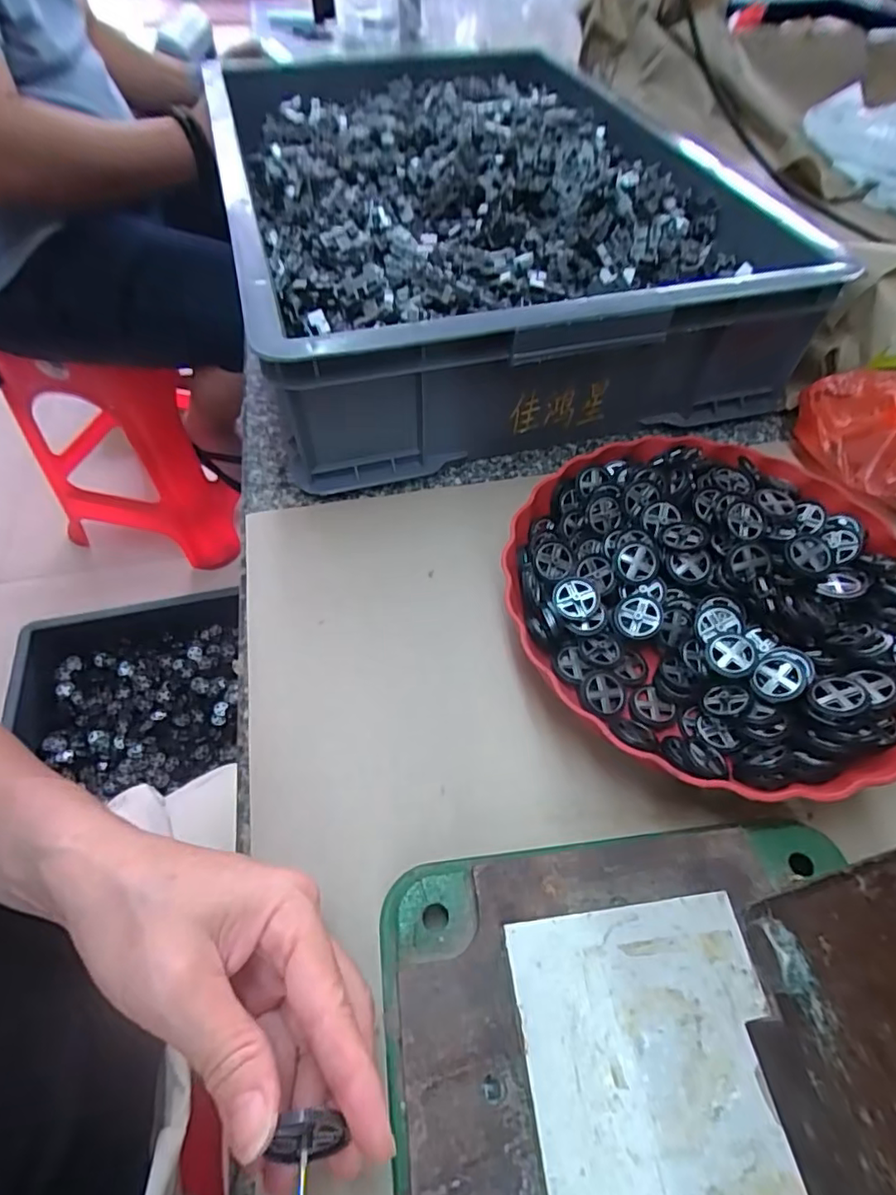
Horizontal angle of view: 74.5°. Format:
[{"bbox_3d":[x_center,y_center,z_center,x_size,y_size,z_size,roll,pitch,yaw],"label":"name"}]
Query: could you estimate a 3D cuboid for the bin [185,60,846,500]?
[{"bbox_3d":[0.011,-0.364,0.568,0.415,0.122,0.561,-13,56,-10],"label":"bin"}]

